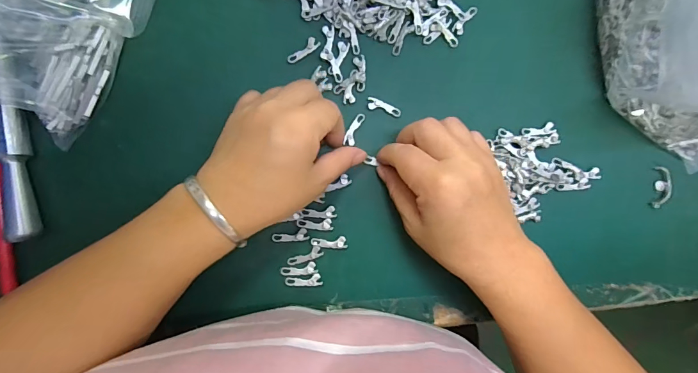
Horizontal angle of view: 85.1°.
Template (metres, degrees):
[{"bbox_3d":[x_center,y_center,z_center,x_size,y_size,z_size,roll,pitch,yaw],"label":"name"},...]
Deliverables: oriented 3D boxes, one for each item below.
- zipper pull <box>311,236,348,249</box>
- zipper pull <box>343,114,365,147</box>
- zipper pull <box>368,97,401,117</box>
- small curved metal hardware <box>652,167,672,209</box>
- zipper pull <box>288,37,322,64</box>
[{"bbox_3d":[-0.016,0.045,0.304,0.028,0.004,0.009,2,90,-5],"label":"zipper pull"},{"bbox_3d":[0.005,-0.046,0.306,0.008,0.004,0.027,23,88,-4],"label":"zipper pull"},{"bbox_3d":[0.029,-0.065,0.309,0.028,0.004,0.010,14,89,-5],"label":"zipper pull"},{"bbox_3d":[0.271,0.001,0.328,0.014,0.004,0.035,7,90,-5],"label":"small curved metal hardware"},{"bbox_3d":[-0.036,-0.108,0.303,0.028,0.004,0.010,-43,93,-3],"label":"zipper pull"}]

